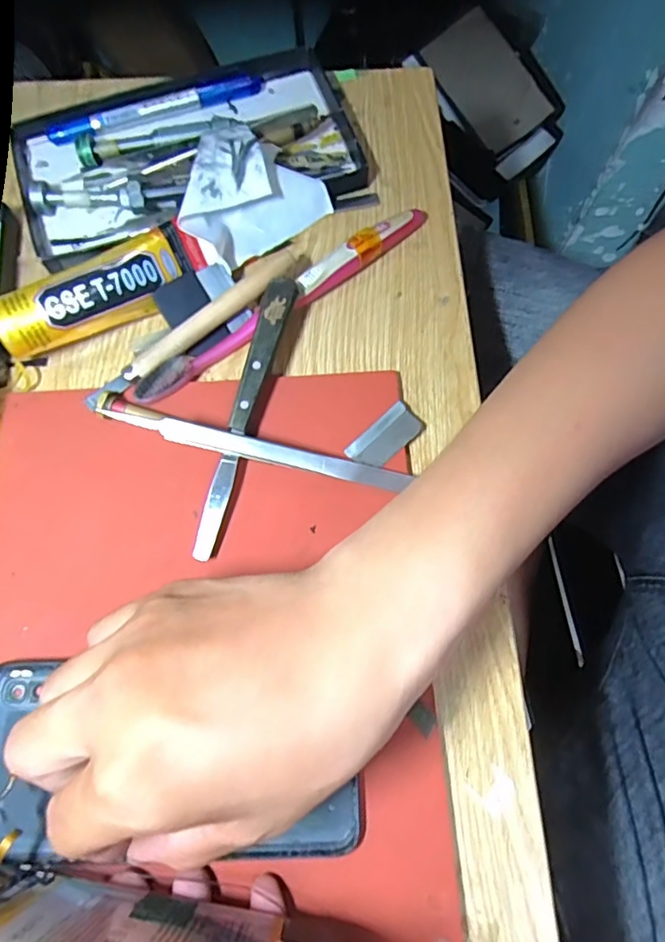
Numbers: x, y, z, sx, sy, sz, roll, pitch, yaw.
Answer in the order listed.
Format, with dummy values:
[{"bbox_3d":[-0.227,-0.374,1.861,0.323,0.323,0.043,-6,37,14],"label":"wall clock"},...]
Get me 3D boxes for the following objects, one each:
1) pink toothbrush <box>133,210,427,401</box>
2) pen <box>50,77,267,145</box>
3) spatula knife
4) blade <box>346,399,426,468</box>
[{"bbox_3d":[-0.024,-0.093,0.290,0.186,0.016,0.018,-36,77,-12],"label":"pink toothbrush"},{"bbox_3d":[-0.107,-0.221,0.333,0.132,0.010,0.014,-21,74,-8],"label":"pen"},{"bbox_3d":[-0.042,-0.028,0.265,0.014,0.020,0.143,14,73,3],"label":"spatula knife"},{"bbox_3d":[0.026,-0.017,0.271,0.040,0.004,0.019,-40,78,-12],"label":"blade"}]

